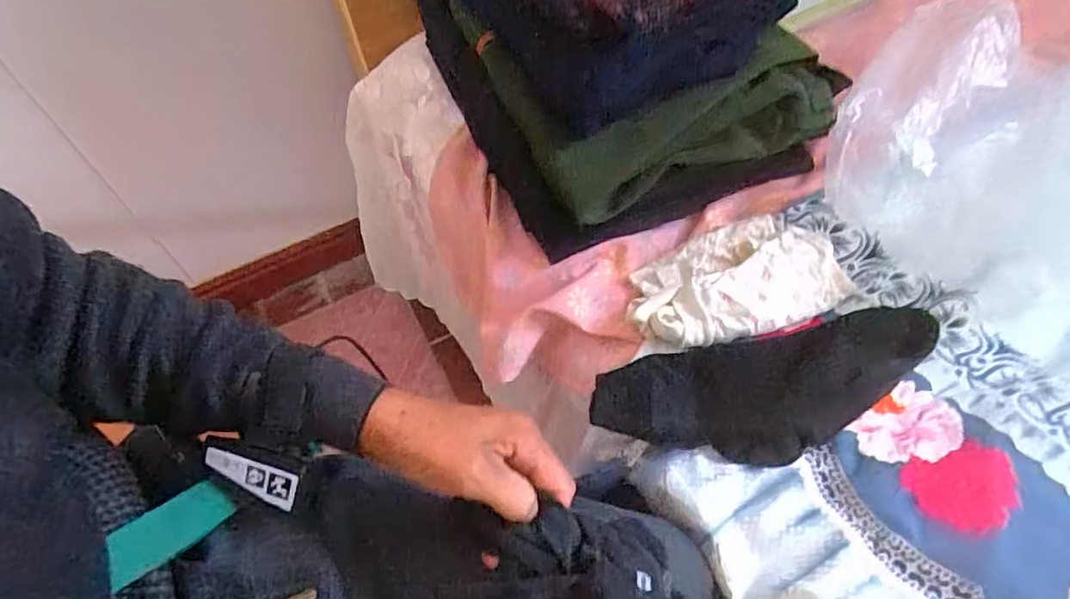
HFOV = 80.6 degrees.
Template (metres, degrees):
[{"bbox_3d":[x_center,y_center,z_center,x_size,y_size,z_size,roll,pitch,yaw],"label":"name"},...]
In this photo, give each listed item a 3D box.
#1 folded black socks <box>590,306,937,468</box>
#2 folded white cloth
[{"bbox_3d":[0.194,0.075,0.520,0.286,0.032,0.108,-10,58,-4],"label":"folded black socks"},{"bbox_3d":[0.180,-0.021,0.574,0.194,0.034,0.111,-11,58,-4],"label":"folded white cloth"}]

